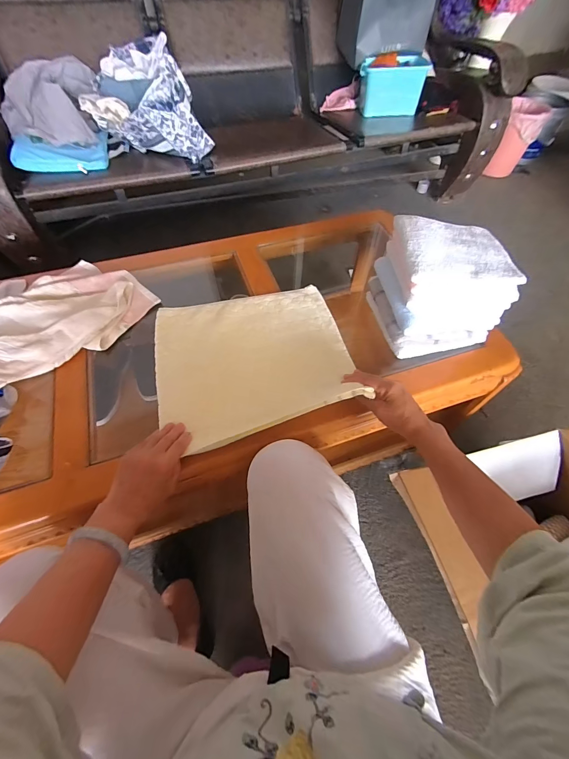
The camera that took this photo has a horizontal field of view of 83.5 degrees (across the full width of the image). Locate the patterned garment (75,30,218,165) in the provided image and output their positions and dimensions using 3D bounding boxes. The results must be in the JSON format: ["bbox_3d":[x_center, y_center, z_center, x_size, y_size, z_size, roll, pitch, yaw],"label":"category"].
[{"bbox_3d":[-0.453,-0.895,1.034,0.347,0.250,0.249,-18,60,-12],"label":"patterned garment"}]

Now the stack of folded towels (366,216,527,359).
[{"bbox_3d":[0.278,-0.176,0.587,0.183,0.163,0.185,-9,58,-6],"label":"stack of folded towels"}]

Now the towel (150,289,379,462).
[{"bbox_3d":[-0.057,-0.050,0.581,0.344,0.075,0.311,-15,59,-10],"label":"towel"}]

